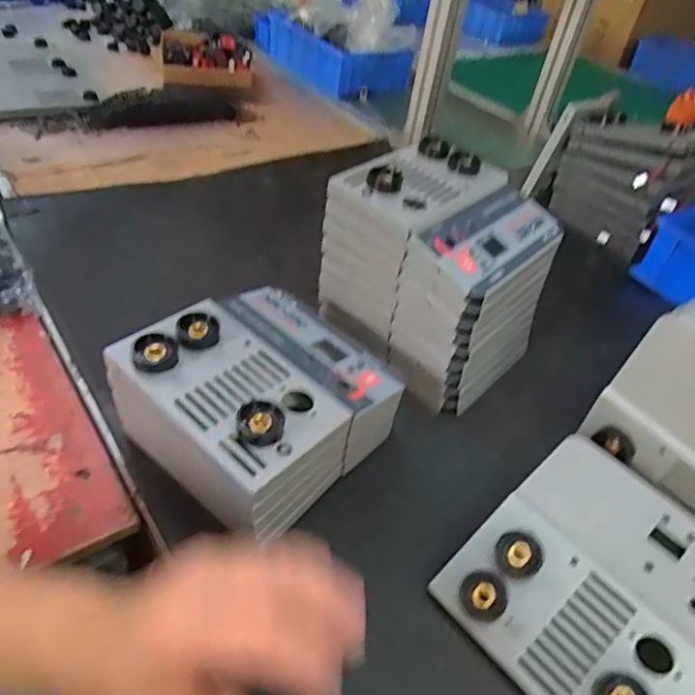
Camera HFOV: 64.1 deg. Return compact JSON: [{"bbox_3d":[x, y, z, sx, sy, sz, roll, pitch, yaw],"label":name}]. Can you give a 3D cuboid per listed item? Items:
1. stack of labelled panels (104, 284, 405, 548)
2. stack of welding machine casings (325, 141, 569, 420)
[{"bbox_3d":[-0.067,0.046,0.431,0.154,0.120,0.171,34,48,25],"label":"stack of labelled panels"},{"bbox_3d":[0.089,-0.071,0.534,0.154,0.178,0.169,-32,55,-33],"label":"stack of welding machine casings"}]

